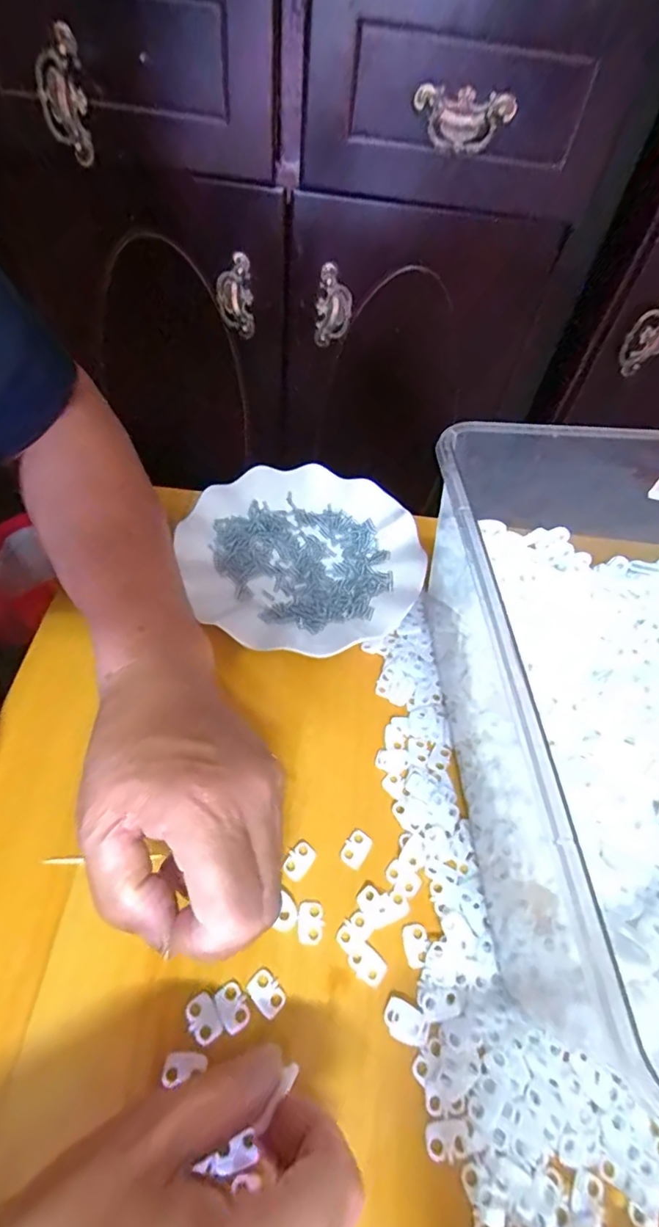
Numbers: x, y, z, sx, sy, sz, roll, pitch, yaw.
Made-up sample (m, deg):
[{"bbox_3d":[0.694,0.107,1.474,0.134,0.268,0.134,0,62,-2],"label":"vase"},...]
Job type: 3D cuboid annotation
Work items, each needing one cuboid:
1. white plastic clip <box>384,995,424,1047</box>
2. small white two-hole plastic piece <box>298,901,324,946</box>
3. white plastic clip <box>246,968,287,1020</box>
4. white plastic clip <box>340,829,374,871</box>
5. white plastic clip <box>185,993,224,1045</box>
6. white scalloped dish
[{"bbox_3d":[0.035,0.193,0.248,0.019,0.004,0.015,30,56,14],"label":"white plastic clip"},{"bbox_3d":[-0.010,0.159,0.271,0.013,0.004,0.019,1,54,-7],"label":"small white two-hole plastic piece"},{"bbox_3d":[-0.030,0.182,0.252,0.019,0.004,0.013,40,59,20],"label":"white plastic clip"},{"bbox_3d":[0.015,0.132,0.294,0.014,0.004,0.019,31,56,15],"label":"white plastic clip"},{"bbox_3d":[-0.059,0.187,0.243,0.013,0.004,0.019,-26,61,-24],"label":"white plastic clip"},{"bbox_3d":[-0.017,-0.046,0.405,0.169,0.029,0.175,4,53,-5],"label":"white scalloped dish"}]

